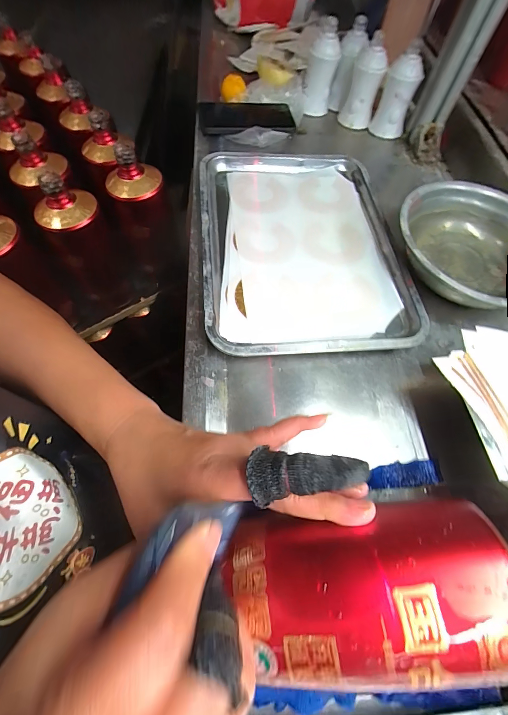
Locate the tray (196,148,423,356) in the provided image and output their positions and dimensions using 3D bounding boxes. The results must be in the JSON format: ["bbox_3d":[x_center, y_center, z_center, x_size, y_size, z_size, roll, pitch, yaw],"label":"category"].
[{"bbox_3d":[0.064,-0.161,0.403,0.259,0.019,0.339,-3,63,-6],"label":"tray"}]

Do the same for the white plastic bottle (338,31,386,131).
[{"bbox_3d":[0.192,-0.476,0.531,0.055,0.106,0.048,10,63,1],"label":"white plastic bottle"}]

